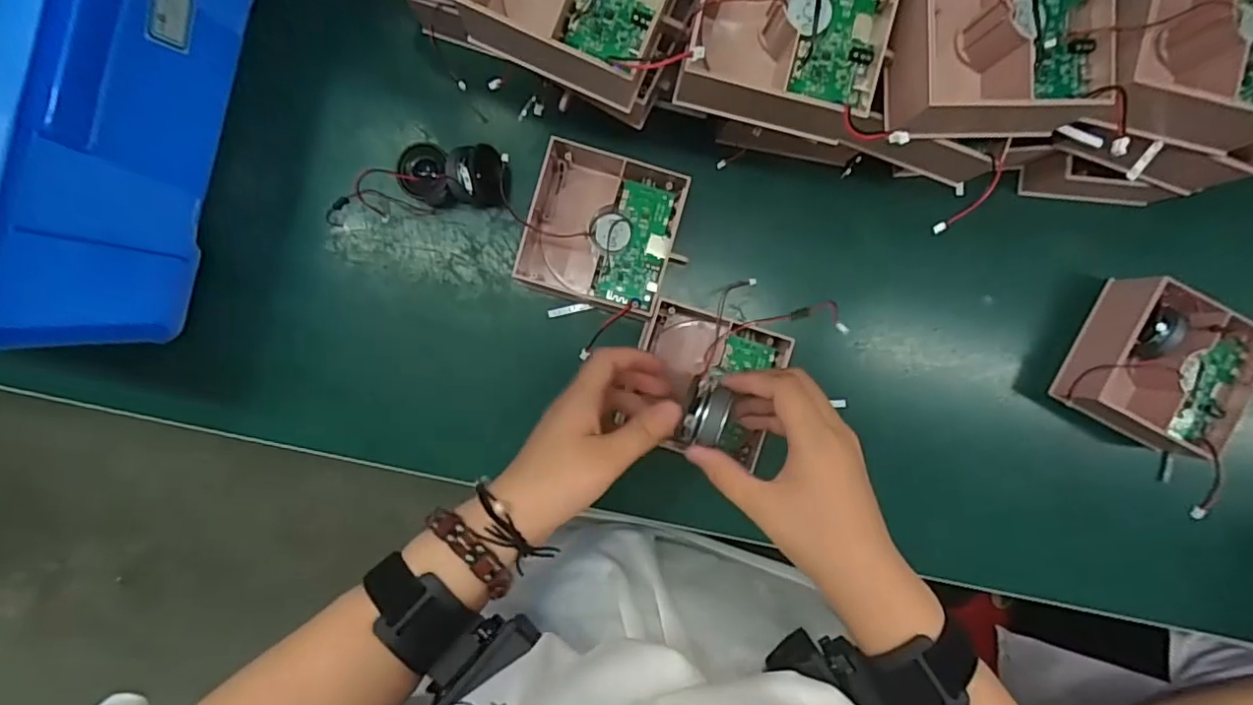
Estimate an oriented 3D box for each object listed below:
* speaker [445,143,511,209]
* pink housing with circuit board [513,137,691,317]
[{"bbox_3d":[-0.107,-0.124,0.432,0.039,0.038,0.039,-10,92,-1],"label":"speaker"},{"bbox_3d":[-0.017,-0.089,0.438,0.109,0.044,0.109,16,91,-1],"label":"pink housing with circuit board"}]

